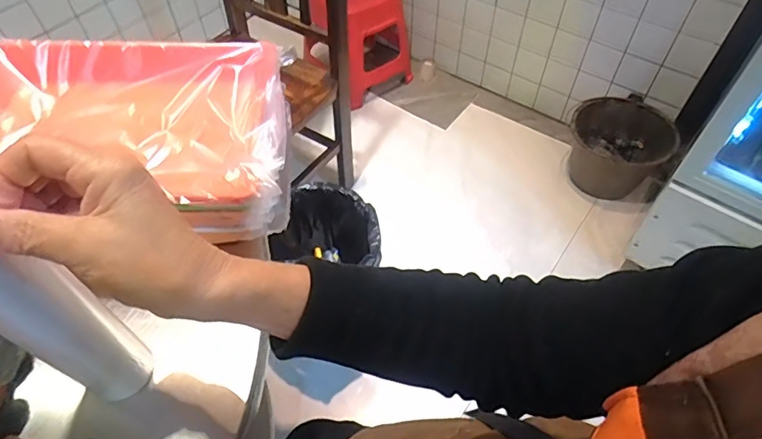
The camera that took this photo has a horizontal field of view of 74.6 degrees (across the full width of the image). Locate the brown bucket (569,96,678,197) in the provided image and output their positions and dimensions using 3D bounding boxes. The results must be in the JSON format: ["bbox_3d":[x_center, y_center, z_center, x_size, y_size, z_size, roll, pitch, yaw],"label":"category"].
[{"bbox_3d":[0.677,-0.209,1.434,0.267,0.167,0.269,0,53,0],"label":"brown bucket"}]

